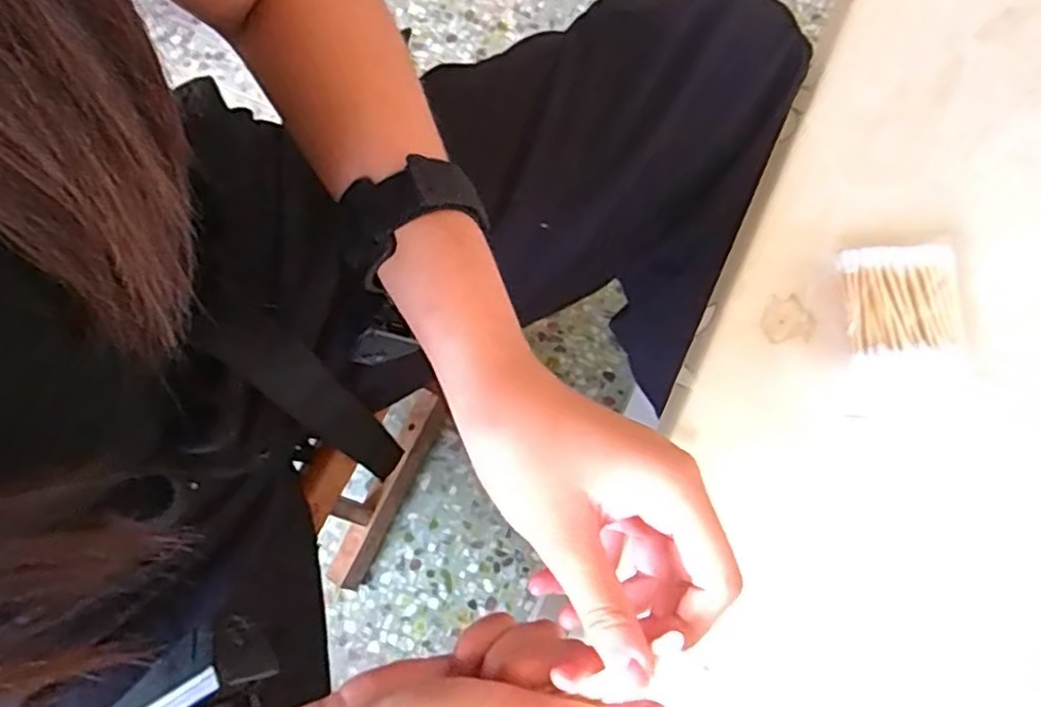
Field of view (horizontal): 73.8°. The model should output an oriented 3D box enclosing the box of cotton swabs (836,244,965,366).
[{"bbox_3d":[0.214,-0.026,0.389,0.061,0.028,0.067,-4,78,-2],"label":"box of cotton swabs"}]

